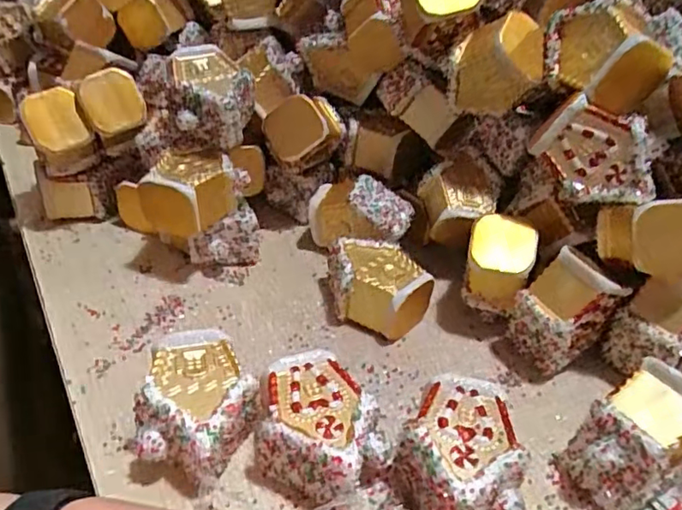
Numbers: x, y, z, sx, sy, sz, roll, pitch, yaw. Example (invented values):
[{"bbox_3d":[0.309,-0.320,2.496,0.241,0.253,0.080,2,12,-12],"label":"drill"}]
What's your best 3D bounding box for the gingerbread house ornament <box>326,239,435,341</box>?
[{"bbox_3d":[0.030,0.027,0.435,0.077,0.047,0.071,2,36,-6],"label":"gingerbread house ornament"}]

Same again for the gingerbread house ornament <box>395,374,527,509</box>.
[{"bbox_3d":[0.064,0.115,0.316,0.061,0.047,0.080,1,36,-7],"label":"gingerbread house ornament"}]

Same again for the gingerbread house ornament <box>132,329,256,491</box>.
[{"bbox_3d":[-0.083,0.090,0.329,0.065,0.046,0.085,3,35,-4],"label":"gingerbread house ornament"}]

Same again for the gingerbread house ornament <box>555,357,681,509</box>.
[{"bbox_3d":[0.167,0.105,0.324,0.066,0.071,0.050,-17,42,-29],"label":"gingerbread house ornament"}]

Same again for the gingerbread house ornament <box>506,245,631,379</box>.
[{"bbox_3d":[0.154,0.040,0.400,0.058,0.083,0.052,-19,42,-31],"label":"gingerbread house ornament"}]

